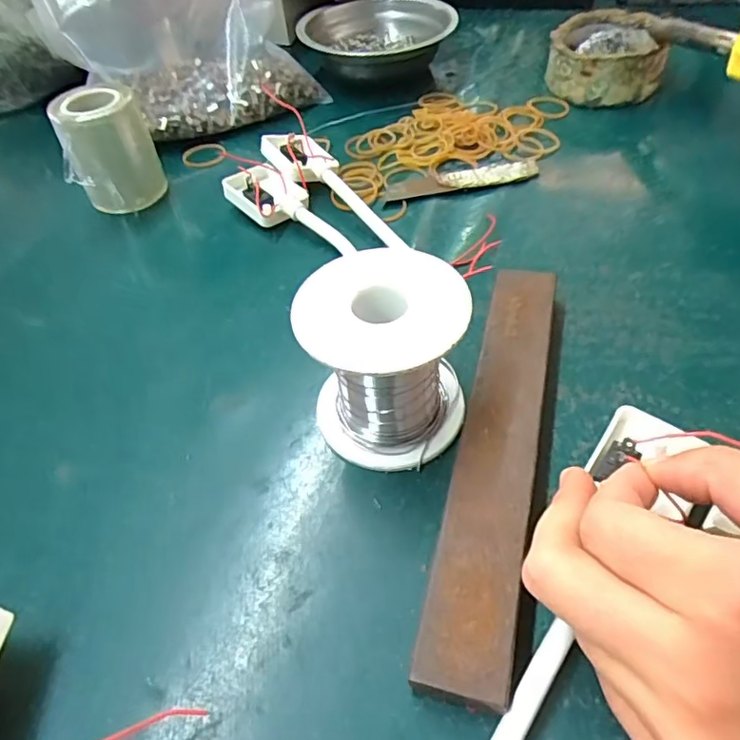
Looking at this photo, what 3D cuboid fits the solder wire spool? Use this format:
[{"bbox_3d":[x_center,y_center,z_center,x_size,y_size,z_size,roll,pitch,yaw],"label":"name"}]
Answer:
[{"bbox_3d":[0.007,-0.002,0.230,0.061,0.070,0.065,-3,50,3],"label":"solder wire spool"}]

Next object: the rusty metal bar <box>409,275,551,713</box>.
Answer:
[{"bbox_3d":[0.052,0.030,0.232,0.030,0.018,0.192,9,52,13],"label":"rusty metal bar"}]

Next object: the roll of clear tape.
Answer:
[{"bbox_3d":[-0.166,-0.140,0.366,0.052,0.067,0.054,-18,51,-9],"label":"roll of clear tape"}]

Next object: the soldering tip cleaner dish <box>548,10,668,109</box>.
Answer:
[{"bbox_3d":[0.176,-0.231,0.423,0.080,0.040,0.081,13,53,16],"label":"soldering tip cleaner dish"}]

